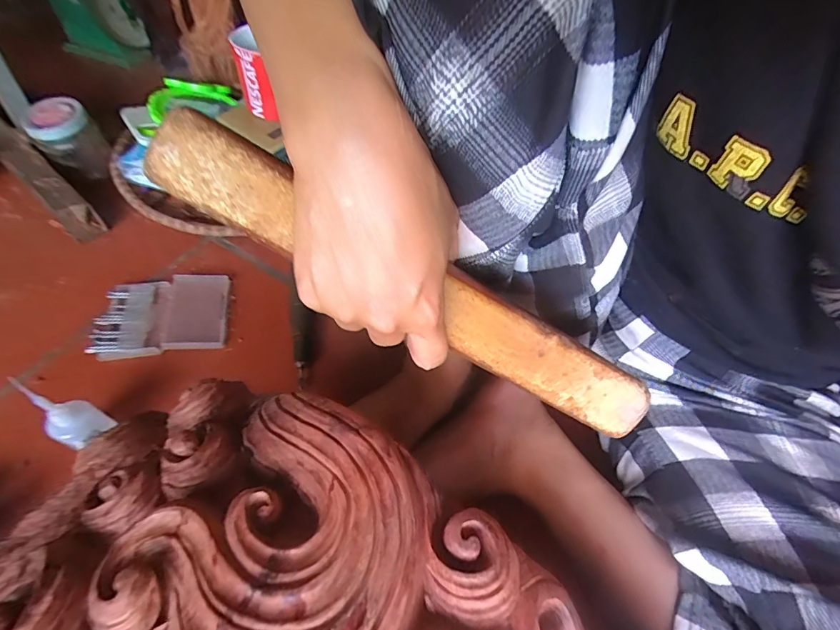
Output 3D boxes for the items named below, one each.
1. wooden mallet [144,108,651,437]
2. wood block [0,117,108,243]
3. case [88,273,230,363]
[{"bbox_3d":[0.012,-0.008,0.237,0.302,0.029,0.029,29,54,-17],"label":"wooden mallet"},{"bbox_3d":[-0.544,-0.212,0.595,0.327,0.061,0.040,37,59,19],"label":"wood block"},{"bbox_3d":[-0.291,-0.003,0.499,0.133,0.015,0.097,-5,56,-10],"label":"case"}]

